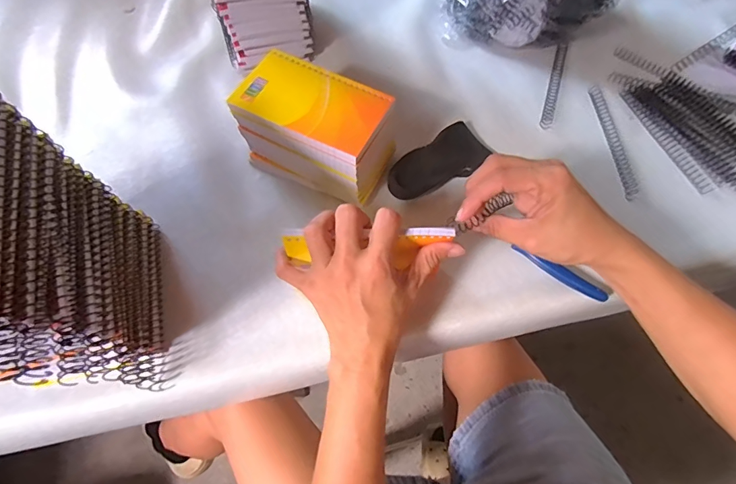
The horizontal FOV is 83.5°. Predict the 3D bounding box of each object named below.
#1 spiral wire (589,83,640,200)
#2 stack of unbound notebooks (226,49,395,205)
[{"bbox_3d":[0.279,-0.117,0.469,0.016,0.006,0.154,-3,65,-4],"label":"spiral wire"},{"bbox_3d":[-0.047,-0.108,0.406,0.145,0.084,0.093,25,66,9],"label":"stack of unbound notebooks"}]

